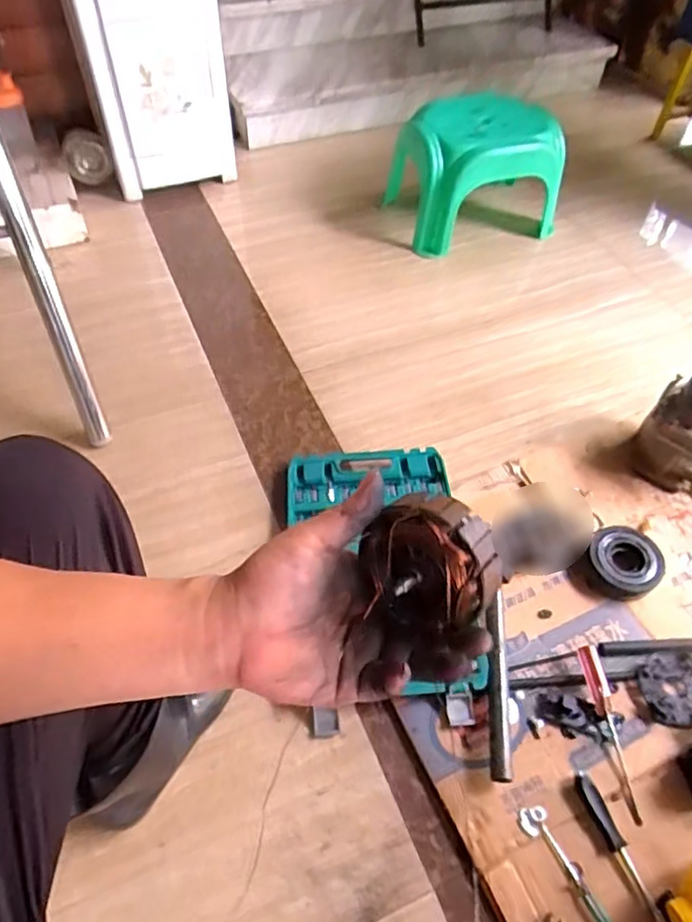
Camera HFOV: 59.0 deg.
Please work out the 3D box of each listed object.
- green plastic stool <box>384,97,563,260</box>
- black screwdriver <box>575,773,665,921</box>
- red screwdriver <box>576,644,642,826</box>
[{"bbox_3d":[0.304,-0.690,1.427,0.345,0.247,0.284,-11,52,-13],"label":"green plastic stool"},{"bbox_3d":[0.297,0.422,0.665,0.017,0.021,0.151,-14,53,-15],"label":"black screwdriver"},{"bbox_3d":[0.322,0.324,0.742,0.023,0.022,0.190,-3,59,-6],"label":"red screwdriver"}]

